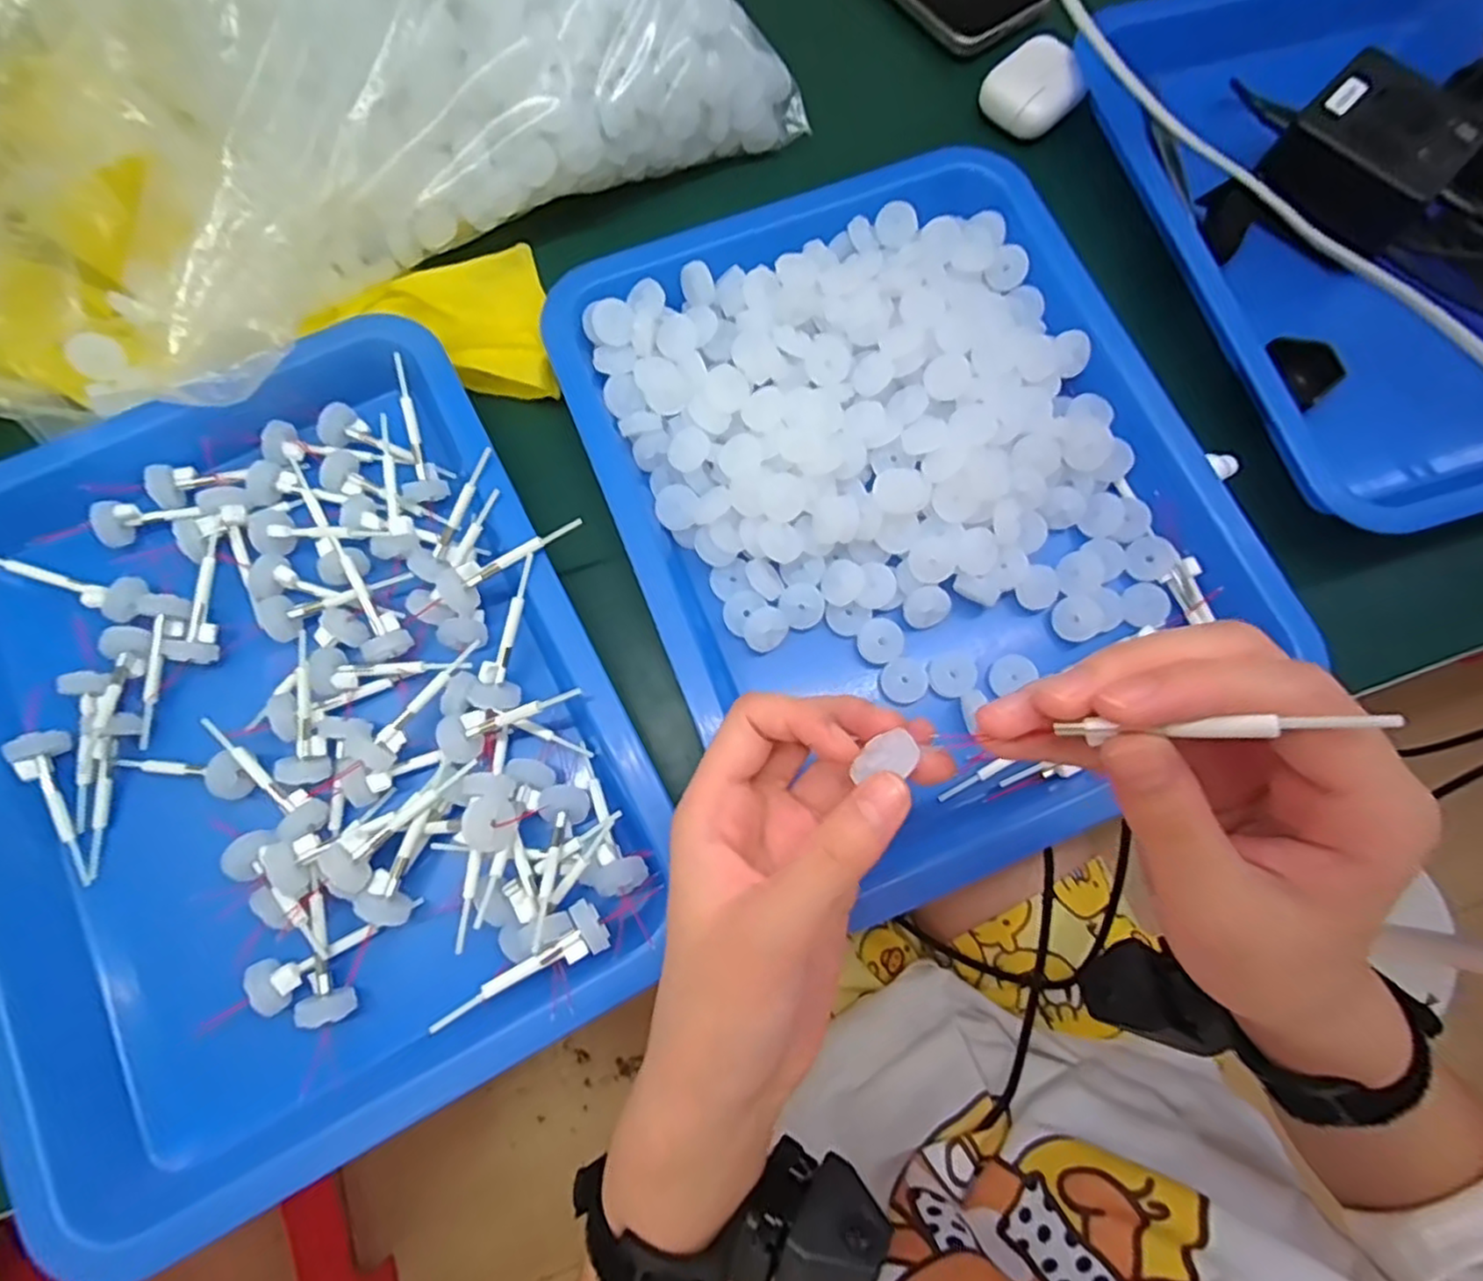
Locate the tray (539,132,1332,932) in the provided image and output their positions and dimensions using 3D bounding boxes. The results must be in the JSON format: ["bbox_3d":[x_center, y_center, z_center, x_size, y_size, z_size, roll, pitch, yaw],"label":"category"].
[{"bbox_3d":[0.070,-0.083,0.338,0.258,0.046,0.309,-22,77,-7],"label":"tray"}]

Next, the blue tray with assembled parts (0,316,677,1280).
[{"bbox_3d":[-0.198,0.035,0.306,0.266,0.044,0.333,-27,78,-8],"label":"blue tray with assembled parts"}]

